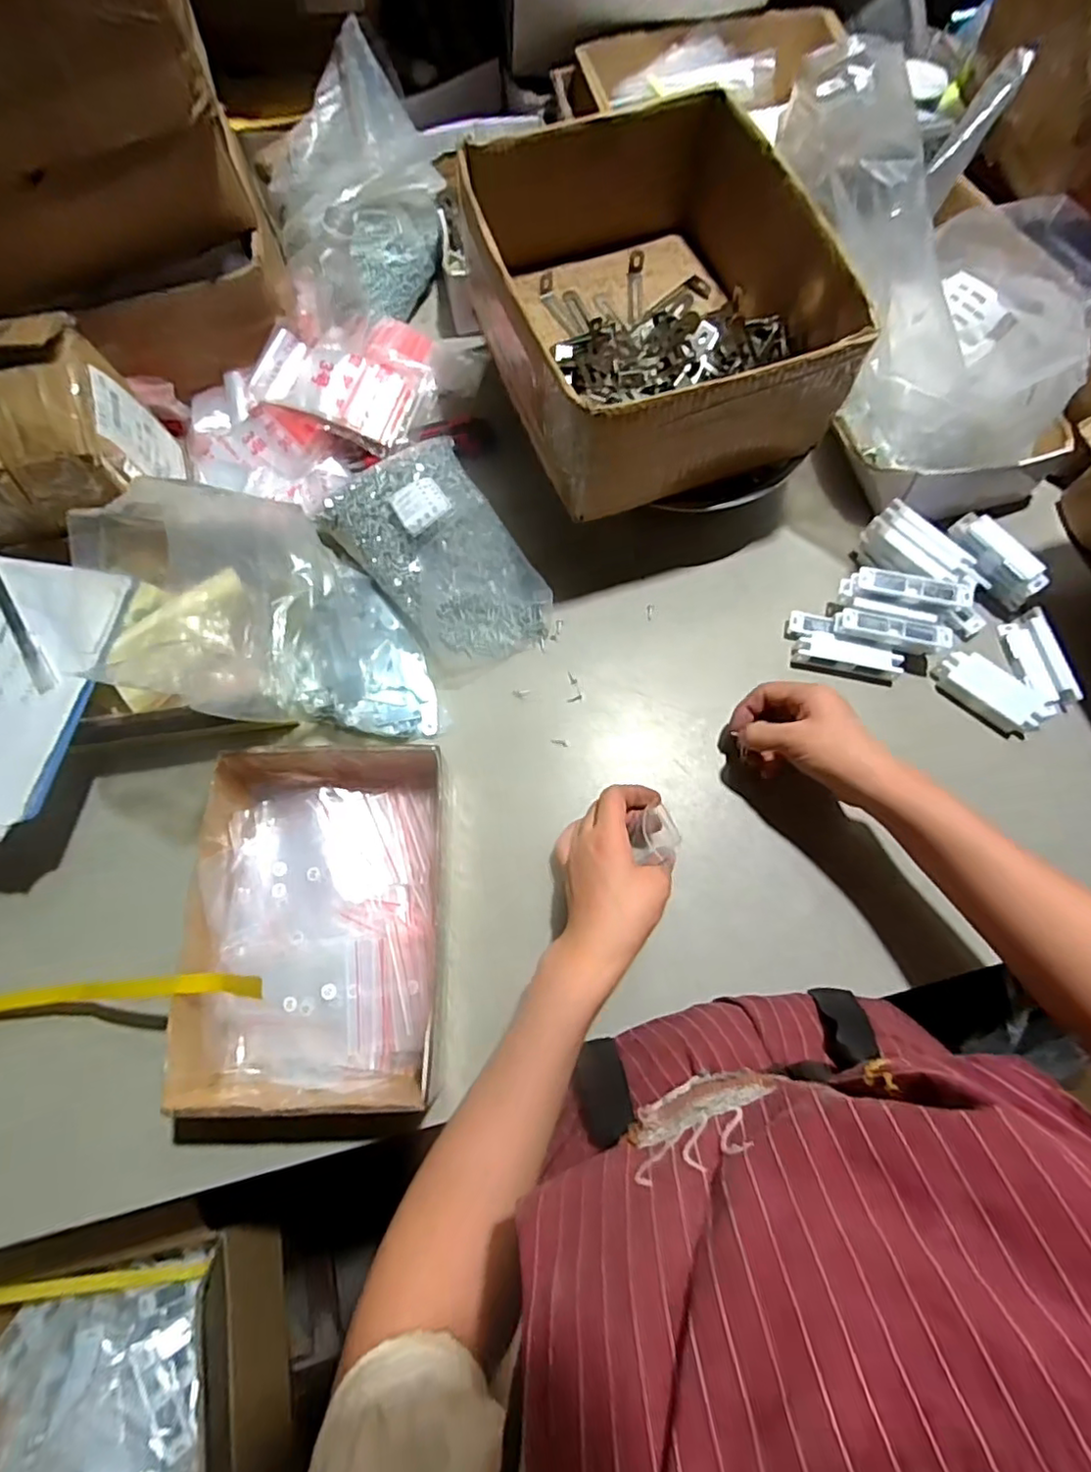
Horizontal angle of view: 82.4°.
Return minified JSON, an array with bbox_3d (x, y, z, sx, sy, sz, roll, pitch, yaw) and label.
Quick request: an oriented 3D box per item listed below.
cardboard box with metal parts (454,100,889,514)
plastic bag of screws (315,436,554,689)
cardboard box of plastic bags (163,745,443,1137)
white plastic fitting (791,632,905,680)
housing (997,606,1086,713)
[{"bbox_3d":[0.090,-0.365,0.538,0.260,0.116,0.295,-20,72,-7],"label":"cardboard box with metal parts"},{"bbox_3d":[-0.096,-0.174,0.579,0.140,0.082,0.223,-33,74,-10],"label":"plastic bag of screws"},{"bbox_3d":[-0.167,0.146,0.473,0.185,0.069,0.265,-1,71,0],"label":"cardboard box of plastic bags"},{"bbox_3d":[0.277,-0.073,0.572,0.093,0.024,0.025,10,72,4],"label":"white plastic fitting"},{"bbox_3d":[0.456,-0.069,0.576,0.039,0.026,0.097,-7,71,-2],"label":"housing"}]

